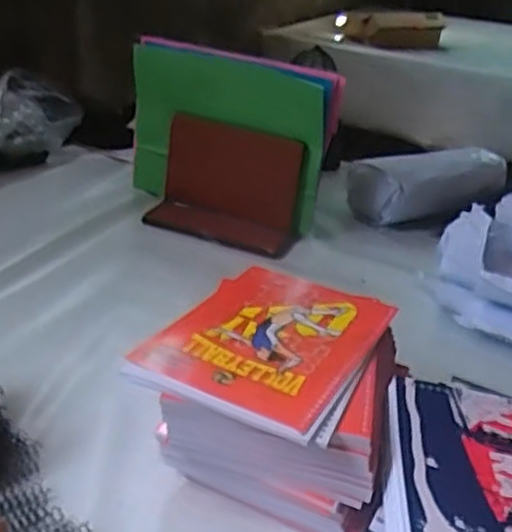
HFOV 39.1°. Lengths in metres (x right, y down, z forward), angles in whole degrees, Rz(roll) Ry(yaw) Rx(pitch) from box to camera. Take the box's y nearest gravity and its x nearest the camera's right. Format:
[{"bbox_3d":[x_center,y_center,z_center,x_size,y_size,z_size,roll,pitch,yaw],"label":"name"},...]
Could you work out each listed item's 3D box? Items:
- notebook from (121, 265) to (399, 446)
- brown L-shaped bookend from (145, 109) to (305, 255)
[{"bbox_3d":[0.011,0.058,0.567,0.149,0.012,0.200,19,30,22],"label":"notebook"},{"bbox_3d":[-0.040,-0.107,0.963,0.196,0.131,0.085,12,28,10],"label":"brown L-shaped bookend"}]

